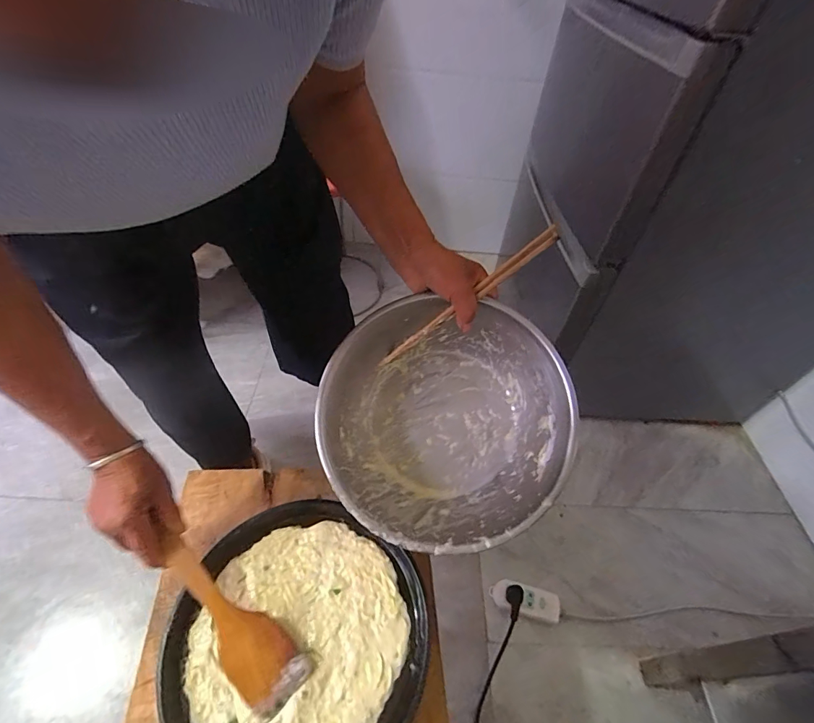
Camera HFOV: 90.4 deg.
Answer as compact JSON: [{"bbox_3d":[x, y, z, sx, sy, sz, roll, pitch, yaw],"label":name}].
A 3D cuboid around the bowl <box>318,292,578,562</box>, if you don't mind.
[{"bbox_3d":[0.041,0.066,0.485,0.273,0.123,0.273,-1,79,3],"label":"bowl"}]

